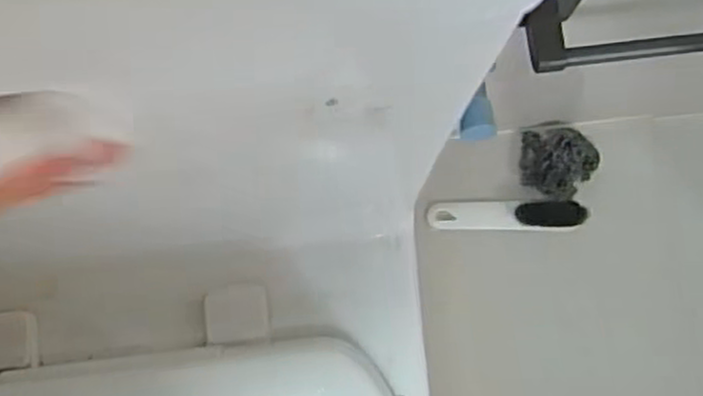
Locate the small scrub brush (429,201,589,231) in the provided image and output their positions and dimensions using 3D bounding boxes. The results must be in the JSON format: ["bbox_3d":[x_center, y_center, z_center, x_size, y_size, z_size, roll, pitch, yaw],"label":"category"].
[{"bbox_3d":[0.181,0.020,0.873,0.181,0.031,0.035,1,79,-1],"label":"small scrub brush"}]

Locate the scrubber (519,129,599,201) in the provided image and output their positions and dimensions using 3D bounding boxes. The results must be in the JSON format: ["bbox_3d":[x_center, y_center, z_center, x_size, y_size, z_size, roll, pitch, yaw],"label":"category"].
[{"bbox_3d":[0.245,-0.042,0.872,0.084,0.027,0.088,5,78,0],"label":"scrubber"}]

